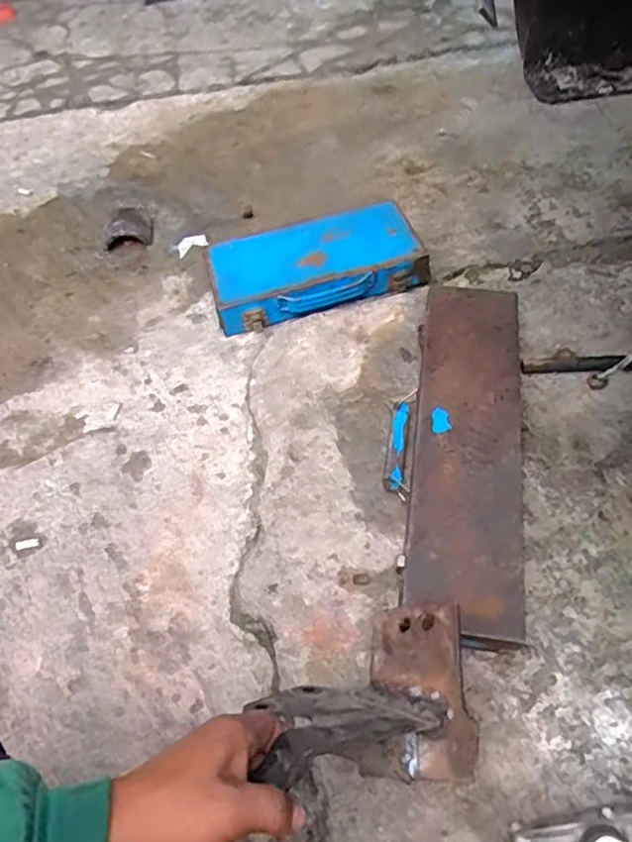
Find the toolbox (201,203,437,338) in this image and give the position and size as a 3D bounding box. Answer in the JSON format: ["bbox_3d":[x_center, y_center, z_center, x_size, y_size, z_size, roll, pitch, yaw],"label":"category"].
[{"bbox_3d":[-0.003,-0.233,0.945,0.309,0.067,0.180,-16,55,-5],"label":"toolbox"}]

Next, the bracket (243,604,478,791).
[{"bbox_3d":[0.032,0.208,0.479,0.169,0.133,0.110,-1,88,-14],"label":"bracket"}]

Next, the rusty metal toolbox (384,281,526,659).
[{"bbox_3d":[0.157,0.025,0.682,0.127,0.054,0.427,3,56,8],"label":"rusty metal toolbox"}]

